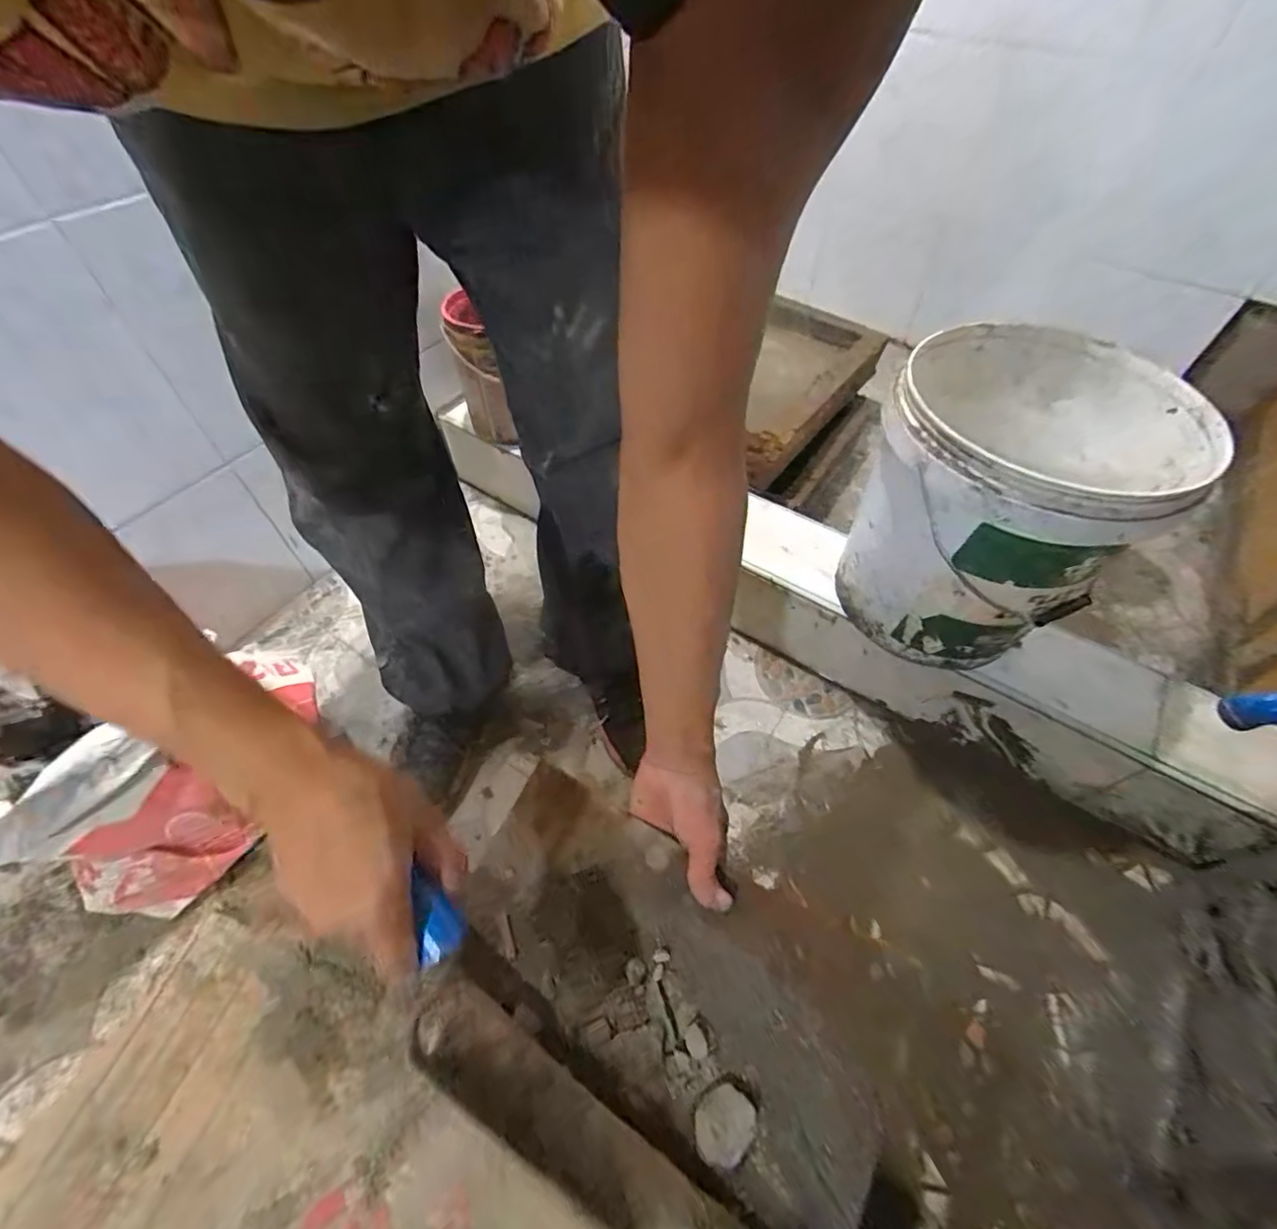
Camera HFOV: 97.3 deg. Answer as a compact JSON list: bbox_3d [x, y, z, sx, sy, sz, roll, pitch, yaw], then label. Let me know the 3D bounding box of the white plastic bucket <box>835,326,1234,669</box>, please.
[{"bbox_3d":[0.431,-0.132,0.704,0.286,0.319,0.329,34,61,21],"label":"white plastic bucket"}]

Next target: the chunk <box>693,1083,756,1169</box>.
[{"bbox_3d":[0.058,0.346,0.380,0.037,0.013,0.041,27,58,17],"label":"chunk"}]

